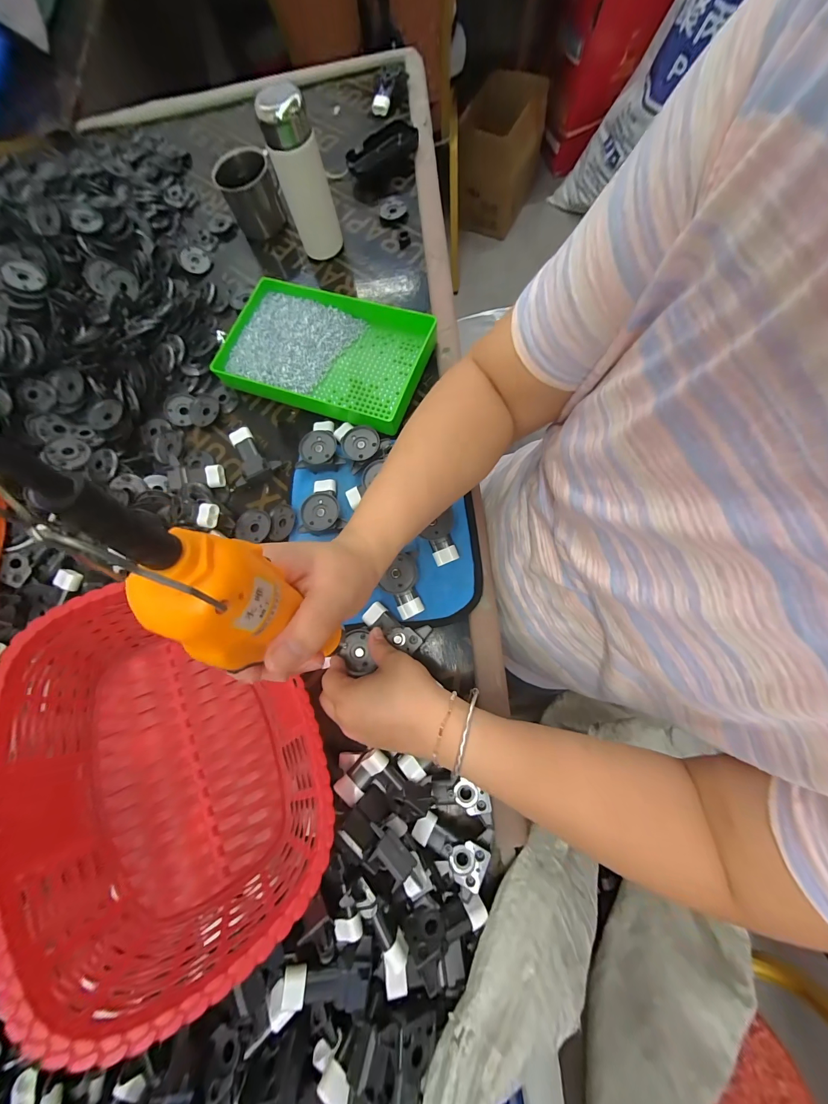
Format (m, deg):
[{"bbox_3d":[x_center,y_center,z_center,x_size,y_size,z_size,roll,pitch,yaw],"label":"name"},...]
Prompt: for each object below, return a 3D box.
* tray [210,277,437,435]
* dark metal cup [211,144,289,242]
[{"bbox_3d":[-0.110,-0.249,0.426,0.245,0.029,0.161,19,78,9],"label":"tray"},{"bbox_3d":[-0.227,-0.499,0.485,0.072,0.065,0.069,-1,76,4],"label":"dark metal cup"}]

